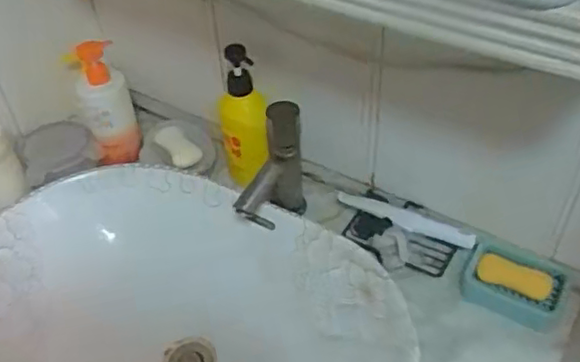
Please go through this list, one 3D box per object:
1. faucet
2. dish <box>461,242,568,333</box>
[{"bbox_3d":[-0.019,0.001,0.835,0.064,0.163,0.134,13,46,13],"label":"faucet"},{"bbox_3d":[0.279,0.132,0.792,0.121,0.029,0.091,23,49,22],"label":"dish"}]

